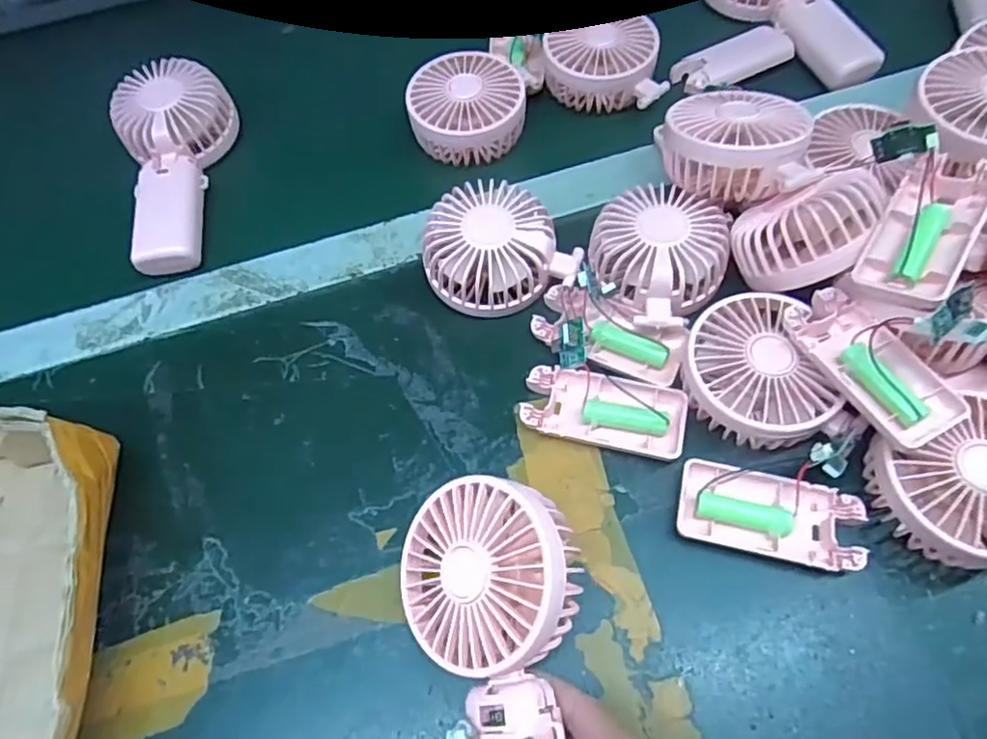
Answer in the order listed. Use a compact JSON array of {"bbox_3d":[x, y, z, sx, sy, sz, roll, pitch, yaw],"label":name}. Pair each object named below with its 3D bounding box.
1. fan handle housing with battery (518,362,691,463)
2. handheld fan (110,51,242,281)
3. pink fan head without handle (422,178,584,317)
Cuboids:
[{"bbox_3d":[0.066,0.024,0.385,0.094,0.015,0.043,12,63,10],"label":"fan handle housing with battery"},{"bbox_3d":[-0.232,-0.153,0.474,0.079,0.044,0.163,-14,62,-4],"label":"handheld fan"},{"bbox_3d":[0.002,-0.077,0.420,0.094,0.048,0.078,-22,63,-8],"label":"pink fan head without handle"}]

